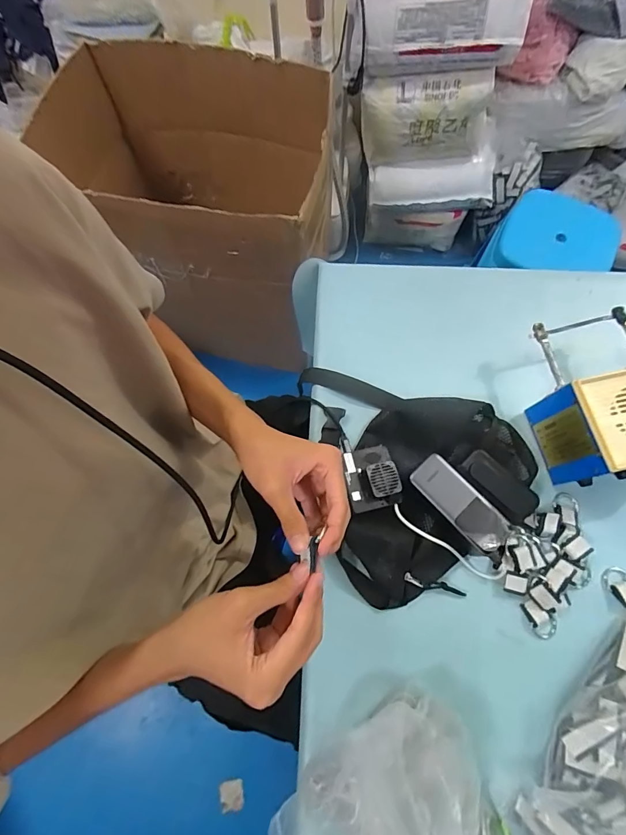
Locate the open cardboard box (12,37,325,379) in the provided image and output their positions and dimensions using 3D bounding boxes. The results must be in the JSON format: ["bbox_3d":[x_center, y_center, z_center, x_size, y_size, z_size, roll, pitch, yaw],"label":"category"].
[{"bbox_3d":[-0.267,-0.517,1.063,0.607,0.526,0.449,12,73,4],"label":"open cardboard box"}]

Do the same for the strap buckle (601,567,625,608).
[{"bbox_3d":[0.388,0.213,0.504,0.034,0.017,0.043,-18,73,-5],"label":"strap buckle"}]

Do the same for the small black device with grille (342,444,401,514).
[{"bbox_3d":[0.076,0.077,0.509,0.063,0.019,0.079,-9,73,-2],"label":"small black device with grille"}]

